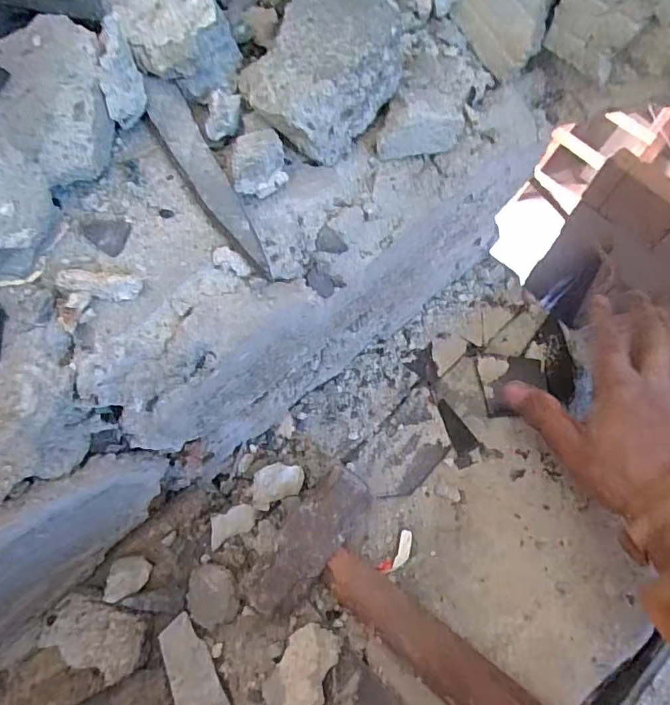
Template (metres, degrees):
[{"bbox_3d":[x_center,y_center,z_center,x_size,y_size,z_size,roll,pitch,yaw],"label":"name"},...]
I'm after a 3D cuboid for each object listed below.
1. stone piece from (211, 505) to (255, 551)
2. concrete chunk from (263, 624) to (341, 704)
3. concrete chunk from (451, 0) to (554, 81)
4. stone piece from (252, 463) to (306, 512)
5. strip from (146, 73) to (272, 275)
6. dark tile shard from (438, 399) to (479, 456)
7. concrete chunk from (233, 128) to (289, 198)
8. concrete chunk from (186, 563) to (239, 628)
[{"bbox_3d":[-0.069,0.114,0.350,0.033,0.006,0.019,-28,95,-22],"label":"stone piece"},{"bbox_3d":[-0.017,0.194,0.321,0.035,0.013,0.050,30,69,10],"label":"concrete chunk"},{"bbox_3d":[0.092,-0.183,0.280,0.010,0.051,0.050,-26,73,-38],"label":"concrete chunk"},{"bbox_3d":[-0.039,0.089,0.356,0.037,0.020,0.023,-23,70,-11],"label":"stone piece"},{"bbox_3d":[-0.061,-0.080,0.245,0.020,0.015,0.120,-25,70,-12],"label":"strip"},{"bbox_3d":[0.091,0.056,0.397,0.017,0.007,0.042,-27,70,-13],"label":"dark tile shard"},{"bbox_3d":[-0.034,-0.087,0.245,0.022,0.023,0.029,-2,67,-3],"label":"concrete chunk"},{"bbox_3d":[-0.077,0.153,0.333,0.031,0.016,0.036,-21,69,-11],"label":"concrete chunk"}]

